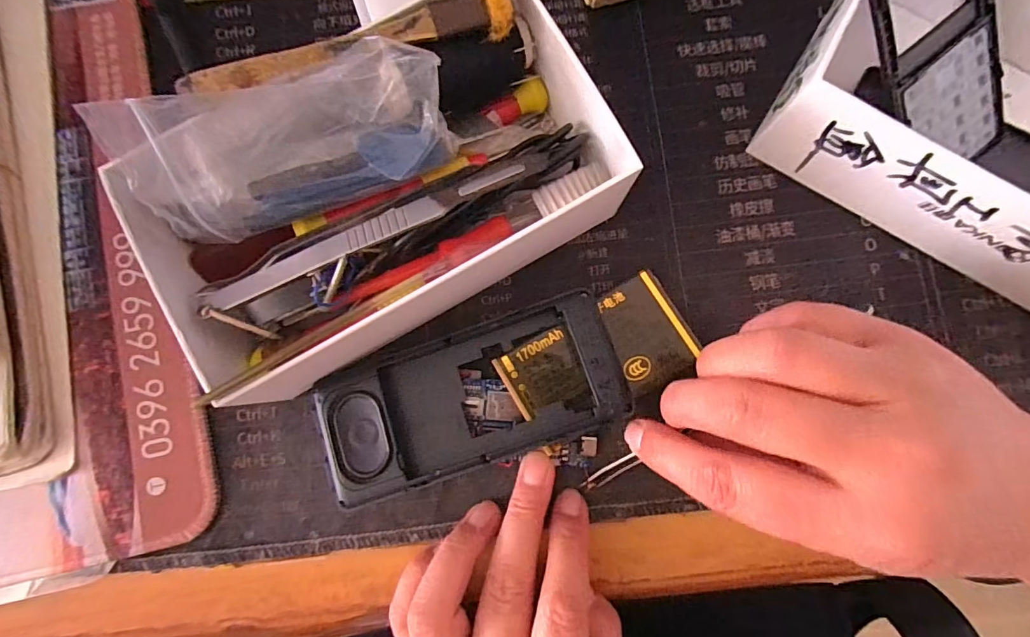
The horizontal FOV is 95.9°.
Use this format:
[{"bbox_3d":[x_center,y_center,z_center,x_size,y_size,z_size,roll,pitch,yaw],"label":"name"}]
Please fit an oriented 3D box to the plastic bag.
[{"bbox_3d":[-0.072,-0.060,0.161,0.104,0.052,0.040,-23,85,-15],"label":"plastic bag"}]

